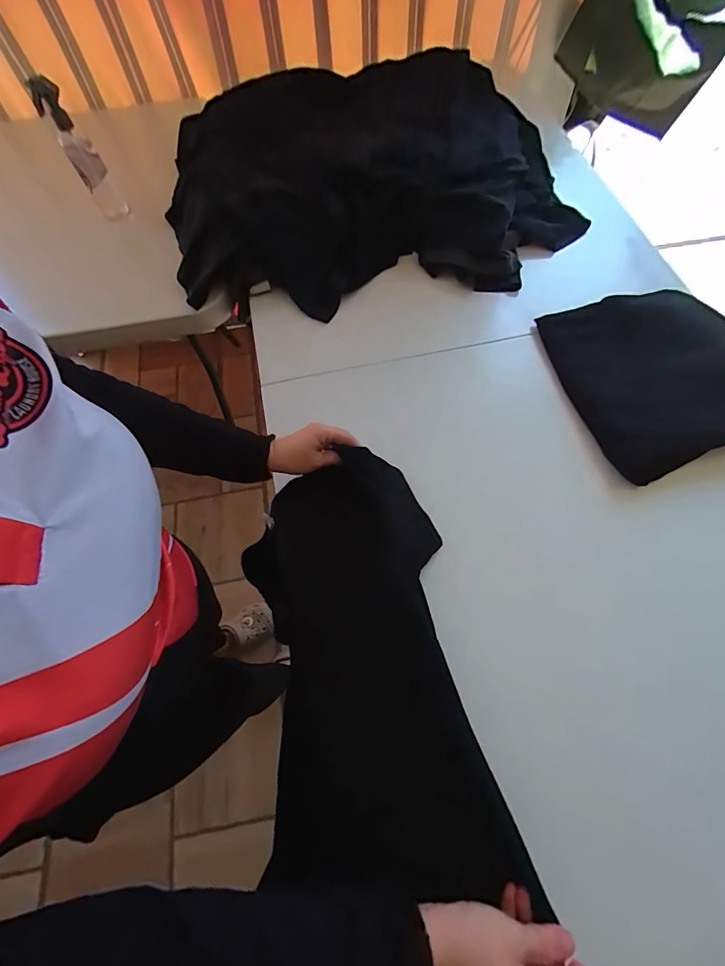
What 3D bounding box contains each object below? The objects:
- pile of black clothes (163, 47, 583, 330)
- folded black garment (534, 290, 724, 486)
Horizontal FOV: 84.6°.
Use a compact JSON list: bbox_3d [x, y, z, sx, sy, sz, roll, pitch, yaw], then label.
[{"bbox_3d":[0.003,-0.585,0.757,0.714,0.134,0.570,-9,65,-2],"label":"pile of black clothes"},{"bbox_3d":[0.440,-0.168,0.584,0.263,0.061,0.295,-13,65,-4],"label":"folded black garment"}]

